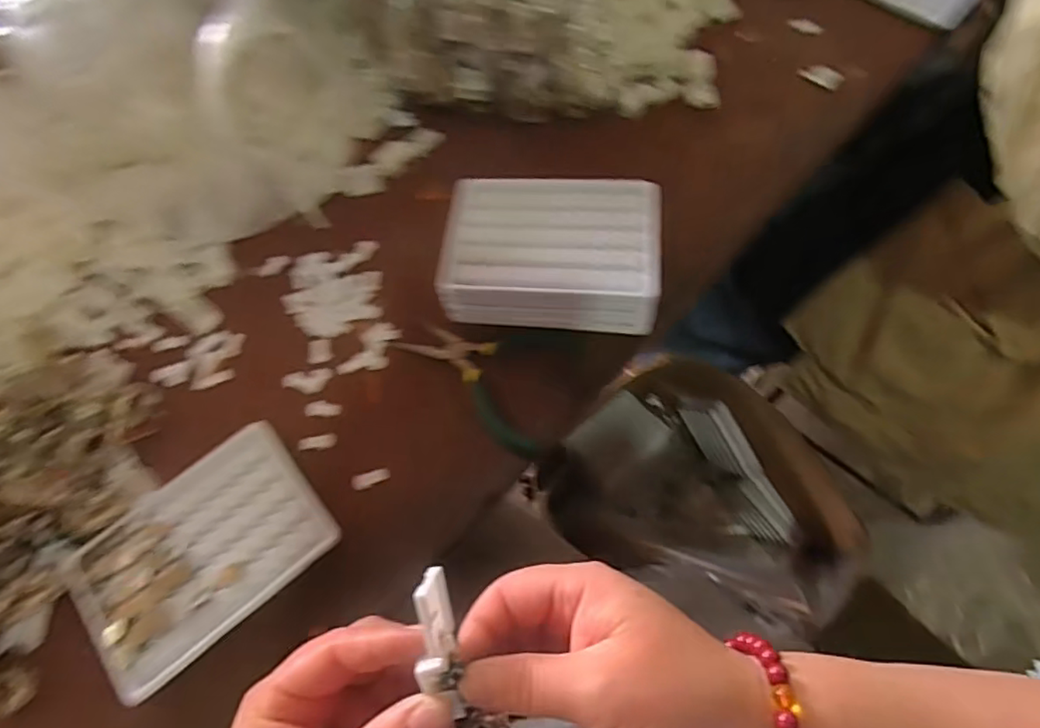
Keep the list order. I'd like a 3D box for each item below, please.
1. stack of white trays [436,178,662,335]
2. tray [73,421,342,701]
[{"bbox_3d":[0.020,-0.071,0.400,0.137,0.055,0.101,3,66,4],"label":"stack of white trays"},{"bbox_3d":[-0.182,0.107,0.344,0.133,0.017,0.094,-38,69,-14],"label":"tray"}]

